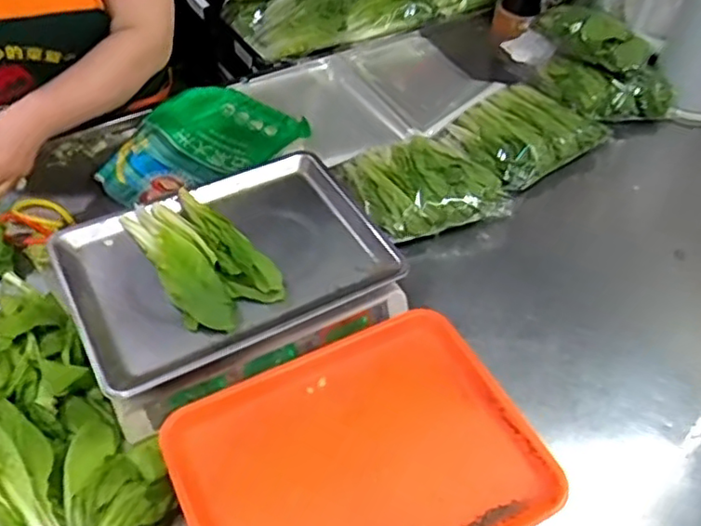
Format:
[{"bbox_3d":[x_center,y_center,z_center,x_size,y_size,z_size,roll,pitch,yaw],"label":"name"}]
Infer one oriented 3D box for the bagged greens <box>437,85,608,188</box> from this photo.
[{"bbox_3d":[0.270,-0.210,1.022,0.205,0.053,0.171,-28,56,-24],"label":"bagged greens"}]

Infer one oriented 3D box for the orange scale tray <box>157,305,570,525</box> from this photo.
[{"bbox_3d":[0.001,0.168,0.592,0.302,0.031,0.264,-21,53,-20],"label":"orange scale tray"}]

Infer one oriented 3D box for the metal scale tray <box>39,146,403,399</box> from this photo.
[{"bbox_3d":[-0.139,-0.005,0.741,0.340,0.028,0.234,-22,54,-21],"label":"metal scale tray"}]

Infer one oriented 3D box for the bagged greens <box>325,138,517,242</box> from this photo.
[{"bbox_3d":[0.103,-0.119,0.935,0.195,0.054,0.185,-17,52,-17],"label":"bagged greens"}]

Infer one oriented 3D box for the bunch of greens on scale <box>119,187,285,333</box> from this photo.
[{"bbox_3d":[-0.167,-0.015,0.729,0.112,0.048,0.203,-28,56,-24],"label":"bunch of greens on scale"}]

